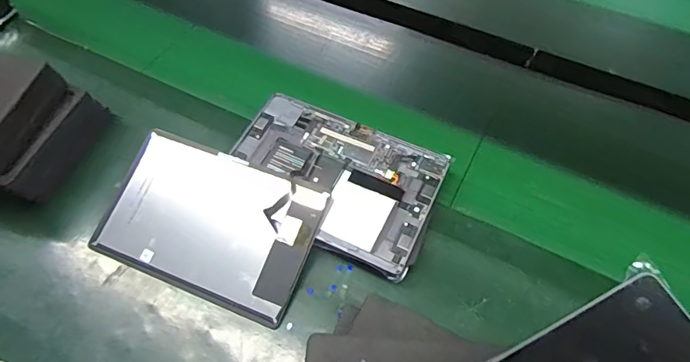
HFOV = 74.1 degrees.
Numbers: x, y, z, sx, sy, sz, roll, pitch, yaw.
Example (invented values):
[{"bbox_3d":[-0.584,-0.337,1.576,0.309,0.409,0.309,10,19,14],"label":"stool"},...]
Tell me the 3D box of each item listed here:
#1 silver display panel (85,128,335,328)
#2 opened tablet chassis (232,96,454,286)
[{"bbox_3d":[-0.158,0.046,0.534,0.249,0.010,0.160,19,76,13],"label":"silver display panel"},{"bbox_3d":[-0.017,-0.009,0.553,0.250,0.014,0.169,22,63,13],"label":"opened tablet chassis"}]

